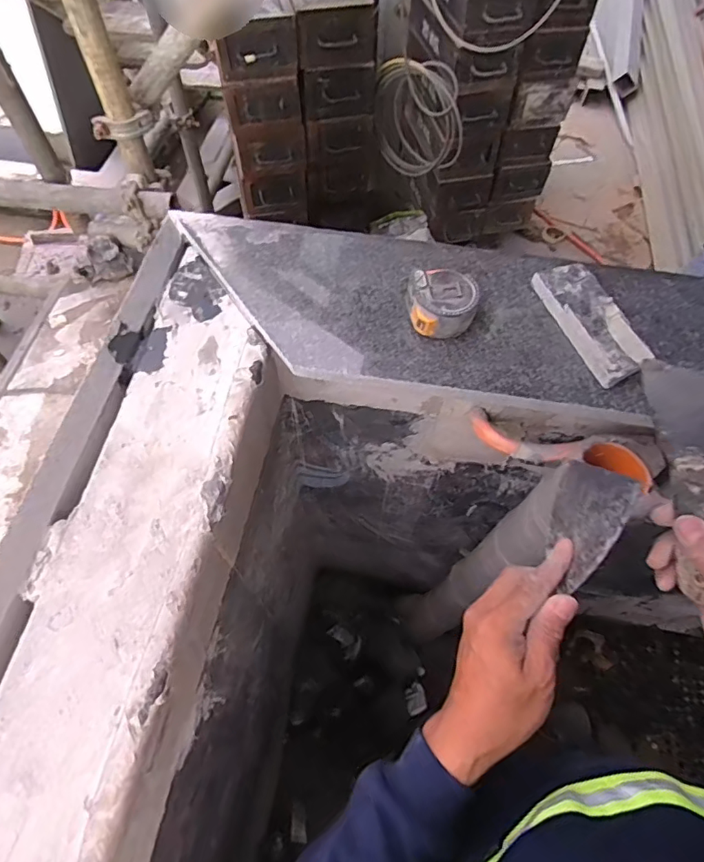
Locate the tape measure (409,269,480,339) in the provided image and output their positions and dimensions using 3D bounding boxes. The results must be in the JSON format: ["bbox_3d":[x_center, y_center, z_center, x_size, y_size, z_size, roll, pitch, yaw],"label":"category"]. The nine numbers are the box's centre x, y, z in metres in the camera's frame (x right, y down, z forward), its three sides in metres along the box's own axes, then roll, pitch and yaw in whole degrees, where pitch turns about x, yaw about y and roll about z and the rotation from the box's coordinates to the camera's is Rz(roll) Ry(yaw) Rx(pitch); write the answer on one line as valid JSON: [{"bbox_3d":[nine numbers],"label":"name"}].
[{"bbox_3d":[0.094,-0.133,0.525,0.066,0.034,0.064,0,61,-1],"label":"tape measure"}]

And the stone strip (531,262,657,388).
[{"bbox_3d":[0.255,-0.117,0.532,0.063,0.020,0.150,-17,63,-10],"label":"stone strip"}]

